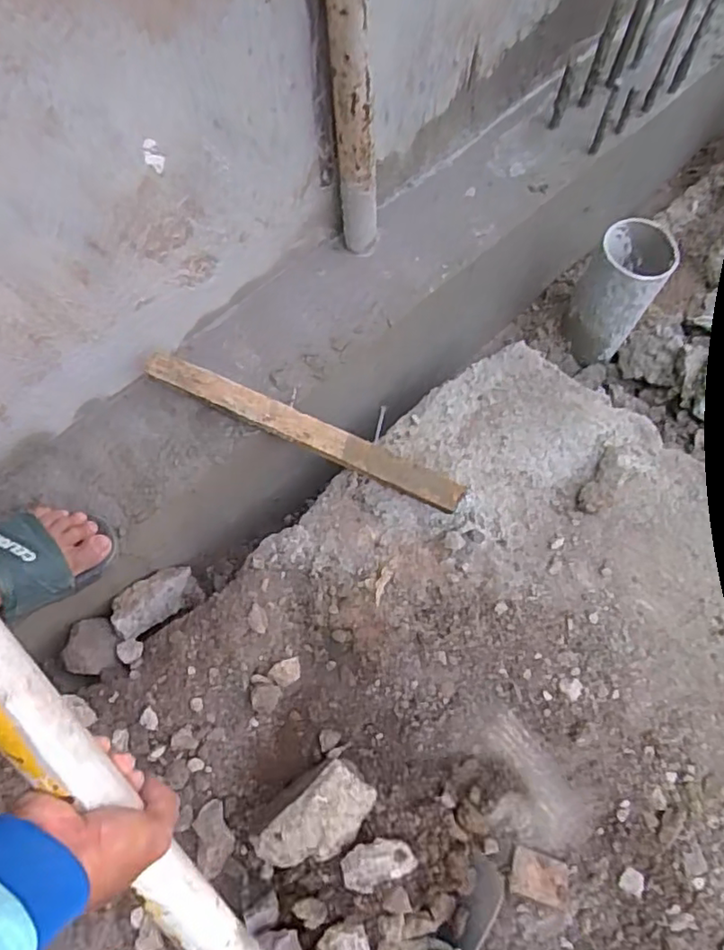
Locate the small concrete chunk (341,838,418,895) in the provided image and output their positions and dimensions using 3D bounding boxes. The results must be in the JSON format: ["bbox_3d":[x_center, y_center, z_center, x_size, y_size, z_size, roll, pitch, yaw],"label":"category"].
[{"bbox_3d":[0.016,0.380,0.601,0.069,0.039,0.039,-16,68,-4],"label":"small concrete chunk"}]

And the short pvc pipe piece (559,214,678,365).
[{"bbox_3d":[0.409,-0.293,0.992,0.120,0.213,0.120,-1,68,2],"label":"short pvc pipe piece"}]

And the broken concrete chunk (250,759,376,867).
[{"bbox_3d":[-0.049,0.348,0.616,0.122,0.047,0.074,-36,72,-12],"label":"broken concrete chunk"}]

